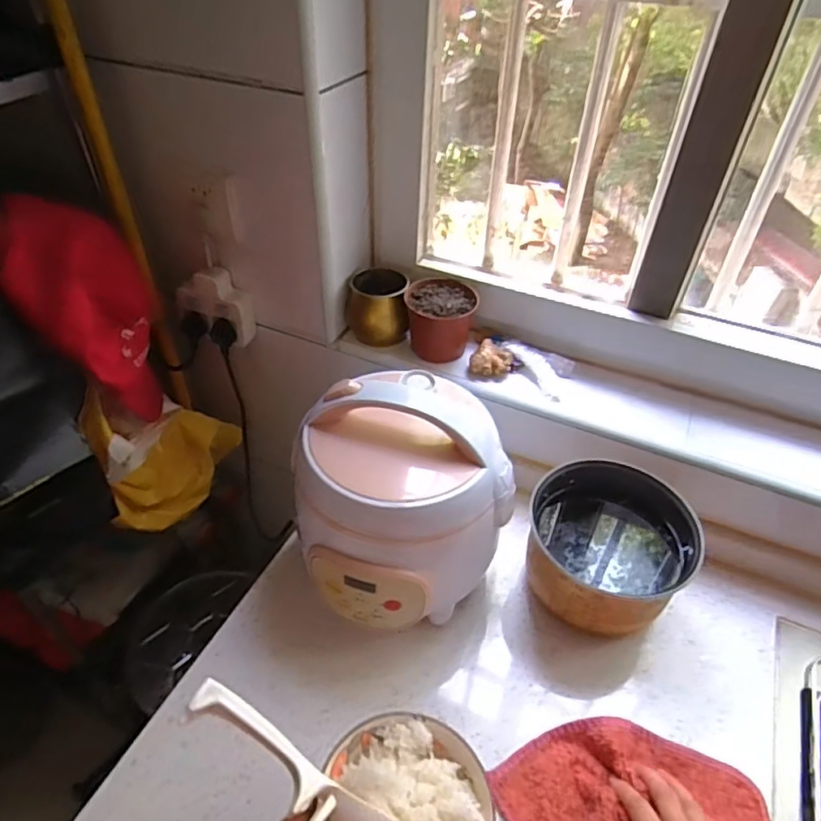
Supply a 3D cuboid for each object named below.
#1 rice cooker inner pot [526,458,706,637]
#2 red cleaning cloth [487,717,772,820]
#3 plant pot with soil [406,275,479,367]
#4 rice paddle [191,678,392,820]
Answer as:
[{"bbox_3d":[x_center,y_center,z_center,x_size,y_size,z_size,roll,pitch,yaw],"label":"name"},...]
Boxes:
[{"bbox_3d":[0.201,0.149,0.625,0.155,0.129,0.157,1,42,-1],"label":"rice cooker inner pot"},{"bbox_3d":[0.211,0.347,0.469,0.186,0.041,0.236,-23,47,-25],"label":"red cleaning cloth"},{"bbox_3d":[0.037,-0.116,0.749,0.083,0.068,0.086,1,42,-1],"label":"plant pot with soil"},{"bbox_3d":[-0.066,0.258,0.400,0.201,0.040,0.030,39,51,8],"label":"rice paddle"}]

